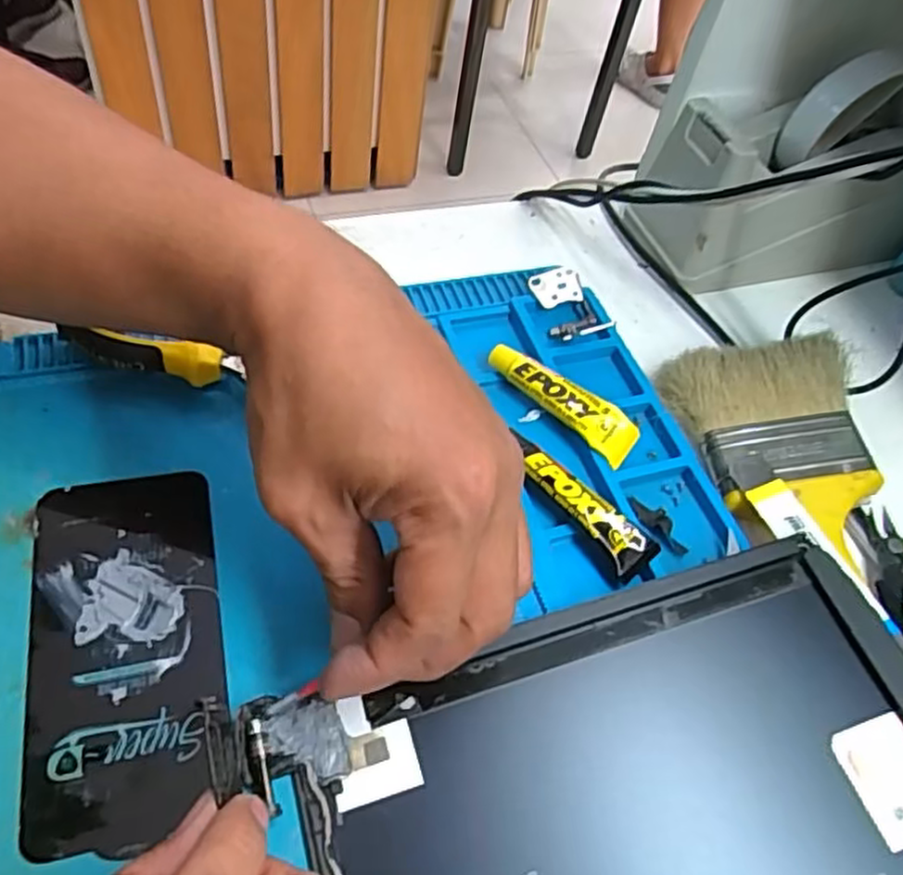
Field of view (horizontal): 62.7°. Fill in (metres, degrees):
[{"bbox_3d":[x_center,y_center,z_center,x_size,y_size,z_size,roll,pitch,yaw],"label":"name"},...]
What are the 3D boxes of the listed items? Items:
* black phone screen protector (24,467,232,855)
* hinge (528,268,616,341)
[{"bbox_3d":[-0.124,0.076,0.282,0.066,0.004,0.141,-10,57,-11],"label":"black phone screen protector"},{"bbox_3d":[0.066,-0.071,0.407,0.028,0.019,0.050,-21,60,-18],"label":"hinge"}]

